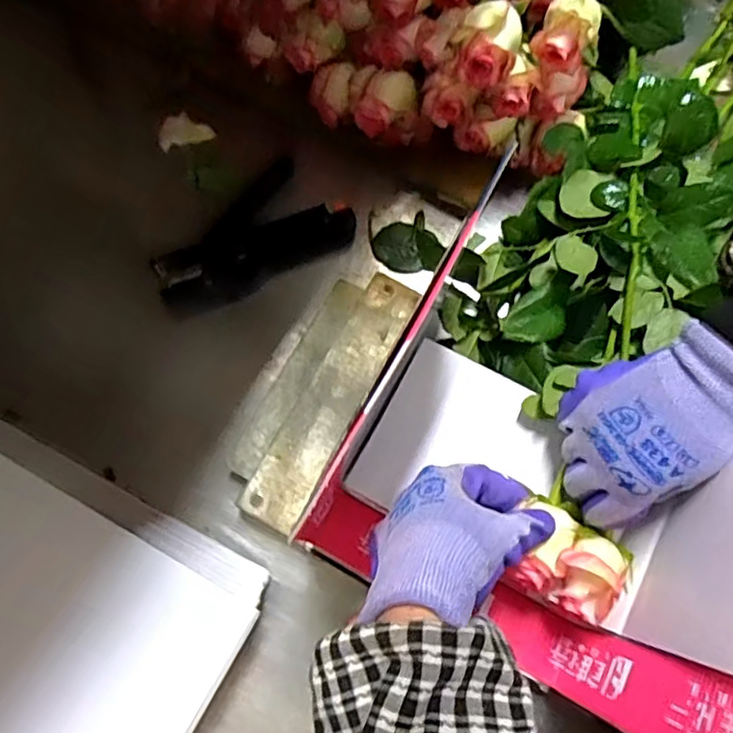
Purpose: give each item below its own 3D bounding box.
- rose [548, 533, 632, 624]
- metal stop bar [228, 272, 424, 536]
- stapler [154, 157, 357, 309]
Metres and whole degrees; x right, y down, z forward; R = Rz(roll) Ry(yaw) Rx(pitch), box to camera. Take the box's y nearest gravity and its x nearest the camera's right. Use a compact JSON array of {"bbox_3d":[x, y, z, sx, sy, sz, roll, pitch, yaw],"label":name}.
[{"bbox_3d":[0.134,0.124,0.353,0.039,0.029,0.047,25,74,5],"label":"rose"},{"bbox_3d":[-0.036,0.020,0.481,0.070,0.030,0.212,28,74,6],"label":"metal stop bar"},{"bbox_3d":[-0.100,-0.104,0.522,0.165,0.022,0.090,-40,78,-13],"label":"stapler"}]

